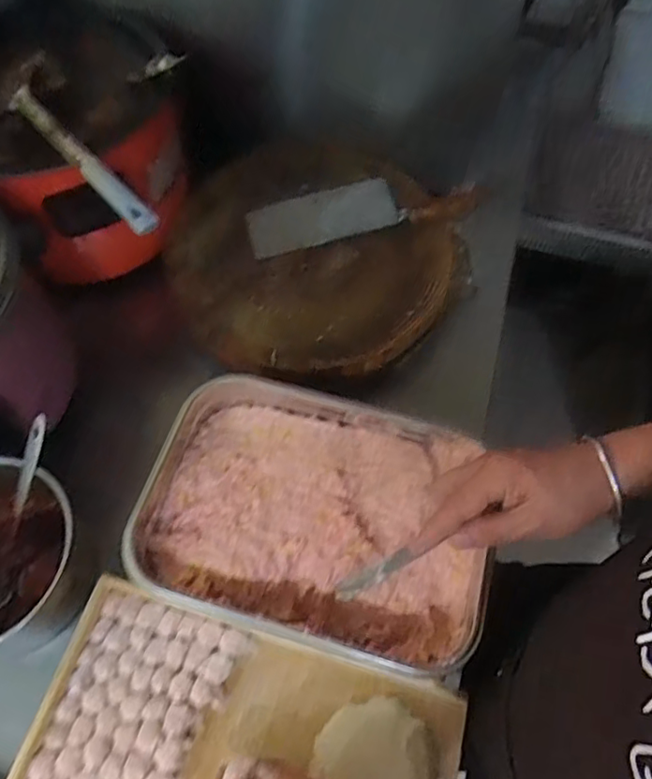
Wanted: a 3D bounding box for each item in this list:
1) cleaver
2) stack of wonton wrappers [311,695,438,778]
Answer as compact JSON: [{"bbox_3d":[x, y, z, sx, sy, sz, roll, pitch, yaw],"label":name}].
[{"bbox_3d":[0.037,-0.249,0.843,0.351,0.088,0.022,-2,59,26],"label":"cleaver"},{"bbox_3d":[0.056,0.345,0.560,0.119,0.035,0.094,32,66,16],"label":"stack of wonton wrappers"}]

